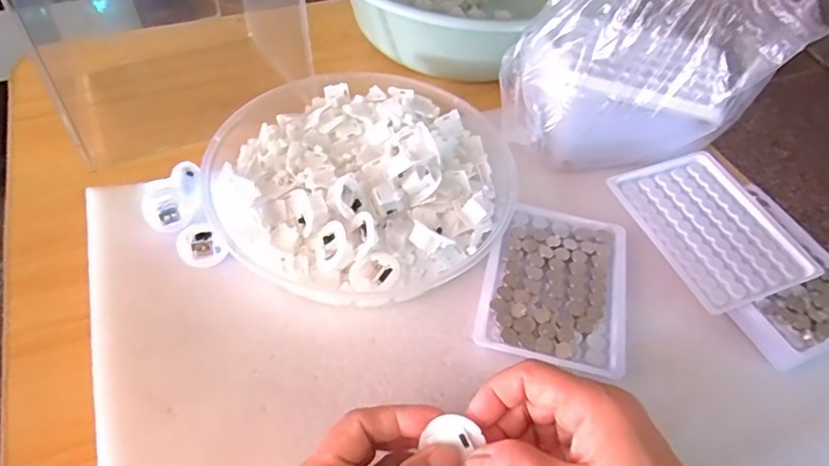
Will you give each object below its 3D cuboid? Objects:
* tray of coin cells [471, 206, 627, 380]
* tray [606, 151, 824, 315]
[{"bbox_3d":[0.100,0.033,0.394,0.098,0.010,0.132,13,52,6],"label":"tray of coin cells"},{"bbox_3d":[0.220,-0.008,0.414,0.101,0.009,0.129,-15,54,-16],"label":"tray"}]

